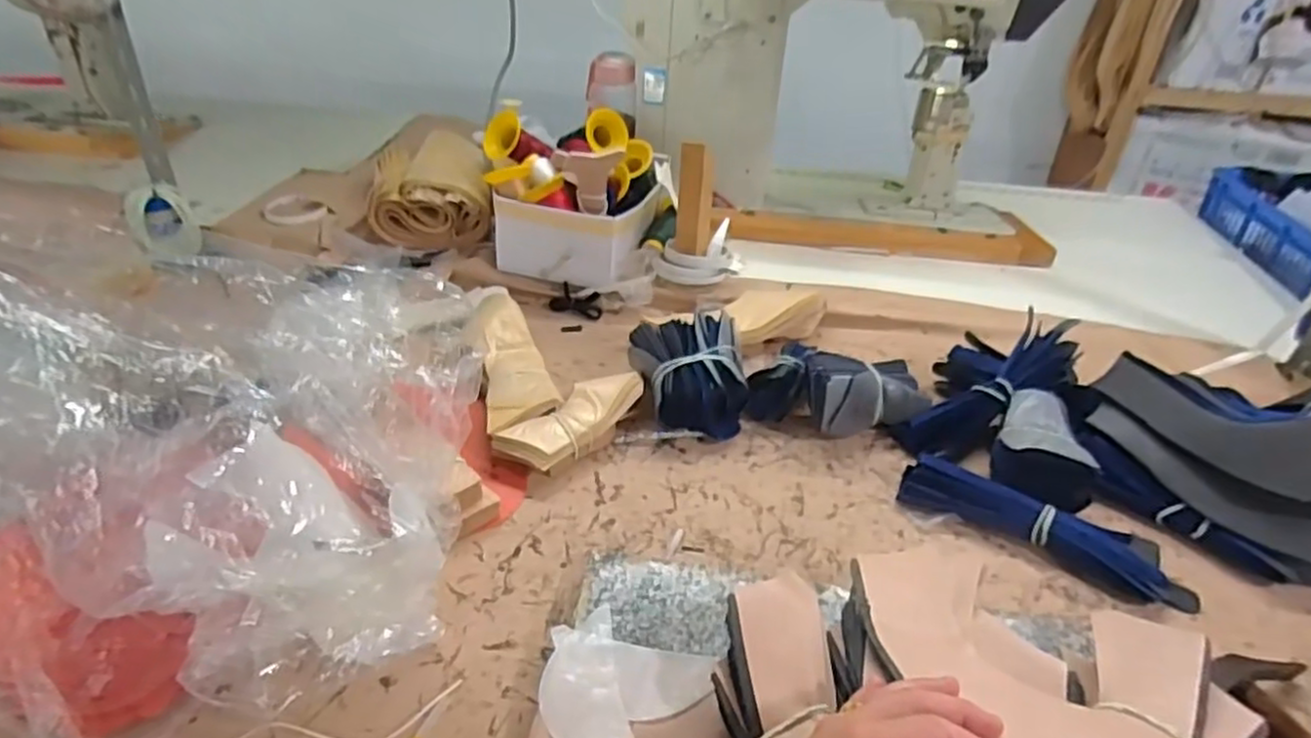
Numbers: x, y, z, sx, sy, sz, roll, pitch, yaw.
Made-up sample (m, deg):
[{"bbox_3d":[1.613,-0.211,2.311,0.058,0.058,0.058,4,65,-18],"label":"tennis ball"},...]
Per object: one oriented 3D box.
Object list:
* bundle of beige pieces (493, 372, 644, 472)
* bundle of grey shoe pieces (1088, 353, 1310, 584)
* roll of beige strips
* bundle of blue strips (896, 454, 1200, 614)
[{"bbox_3d":[-0.073,0.050,0.668,0.055,0.032,0.148,30,46,31],"label":"bundle of beige pieces"},{"bbox_3d":[0.525,0.088,0.602,0.290,0.091,0.146,24,40,28],"label":"bundle of grey shoe pieces"},{"bbox_3d":[-0.306,-0.254,0.978,0.146,0.077,0.241,-5,36,-11],"label":"roll of beige strips"},{"bbox_3d":[0.320,0.127,0.589,0.224,0.030,0.053,19,38,21],"label":"bundle of blue strips"}]

